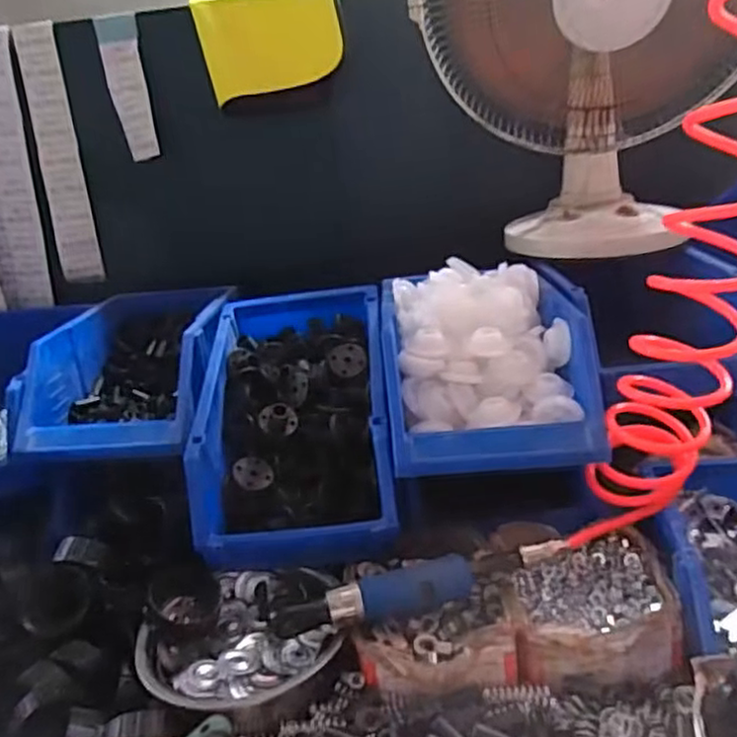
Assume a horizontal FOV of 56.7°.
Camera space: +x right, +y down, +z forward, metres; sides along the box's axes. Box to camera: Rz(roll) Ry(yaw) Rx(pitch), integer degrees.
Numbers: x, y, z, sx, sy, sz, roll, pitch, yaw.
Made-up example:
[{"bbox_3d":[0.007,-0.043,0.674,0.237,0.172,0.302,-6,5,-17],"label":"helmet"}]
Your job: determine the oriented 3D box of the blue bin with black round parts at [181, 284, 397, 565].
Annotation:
[{"bbox_3d":[-0.081,0.045,0.783,0.200,0.150,0.368,-1,39,-2],"label":"blue bin with black round parts"}]

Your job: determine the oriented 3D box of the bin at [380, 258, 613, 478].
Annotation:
[{"bbox_3d":[0.121,-0.012,0.726,0.210,0.133,0.261,-6,19,3],"label":"bin"}]

